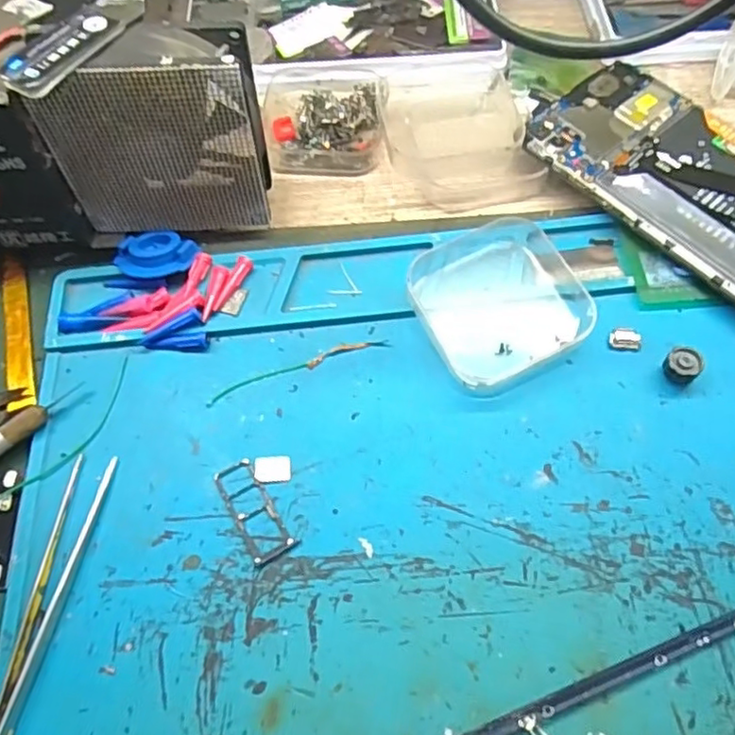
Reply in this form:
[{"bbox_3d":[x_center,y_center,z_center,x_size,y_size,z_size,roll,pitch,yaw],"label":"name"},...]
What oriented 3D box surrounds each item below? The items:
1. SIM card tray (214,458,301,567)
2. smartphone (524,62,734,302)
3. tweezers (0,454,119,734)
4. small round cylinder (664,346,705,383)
[{"bbox_3d":[-0.042,0.052,0.226,0.016,0.004,0.039,-32,66,-14],"label":"SIM card tray"},{"bbox_3d":[0.154,-0.074,0.275,0.076,0.012,0.167,-39,68,-15],"label":"smartphone"},{"bbox_3d":[-0.111,0.091,0.202,0.014,0.013,0.132,6,62,5],"label":"tweezers"},{"bbox_3d":[0.123,-0.001,0.243,0.013,0.010,0.013,-1,62,1],"label":"small round cylinder"}]

